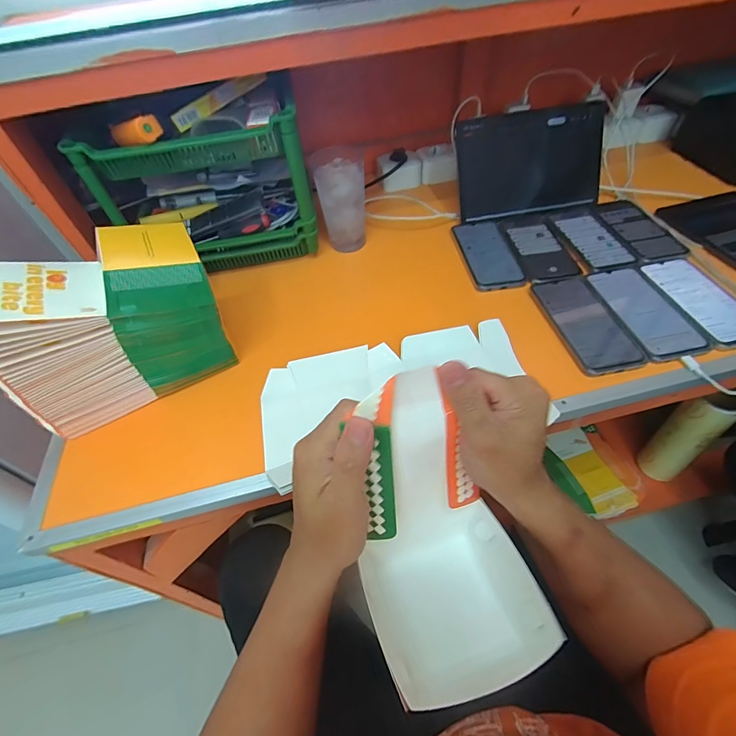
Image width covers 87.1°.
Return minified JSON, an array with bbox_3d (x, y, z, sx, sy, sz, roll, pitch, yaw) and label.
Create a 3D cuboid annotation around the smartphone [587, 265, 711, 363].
[{"bbox_3d":[0.372,-0.082,0.519,0.085,0.007,0.172,-7,50,-1],"label":"smartphone"}]

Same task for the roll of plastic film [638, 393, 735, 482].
[{"bbox_3d":[0.764,0.167,0.934,0.066,0.286,0.095,-26,53,-16],"label":"roll of plastic film"}]

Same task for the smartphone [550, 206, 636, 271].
[{"bbox_3d":[0.362,-0.215,0.625,0.079,0.011,0.153,-9,51,-2],"label":"smartphone"}]

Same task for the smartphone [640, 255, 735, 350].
[{"bbox_3d":[0.451,-0.095,0.522,0.085,0.015,0.168,-7,50,-1],"label":"smartphone"}]

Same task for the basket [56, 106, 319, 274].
[{"bbox_3d":[-0.247,-0.295,0.621,0.284,0.210,0.202,-14,51,-6],"label":"basket"}]

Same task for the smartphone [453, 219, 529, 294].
[{"bbox_3d":[0.192,-0.190,0.622,0.078,0.008,0.175,-6,50,0],"label":"smartphone"}]

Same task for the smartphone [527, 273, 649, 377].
[{"bbox_3d":[0.288,-0.064,0.515,0.087,0.004,0.171,-8,50,-2],"label":"smartphone"}]

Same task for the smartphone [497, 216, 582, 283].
[{"bbox_3d":[0.272,-0.200,0.626,0.087,0.009,0.170,-7,50,0],"label":"smartphone"}]

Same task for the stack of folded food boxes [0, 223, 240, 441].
[{"bbox_3d":[-0.291,-0.054,0.456,0.239,0.176,0.103,-25,53,-15],"label":"stack of folded food boxes"}]

